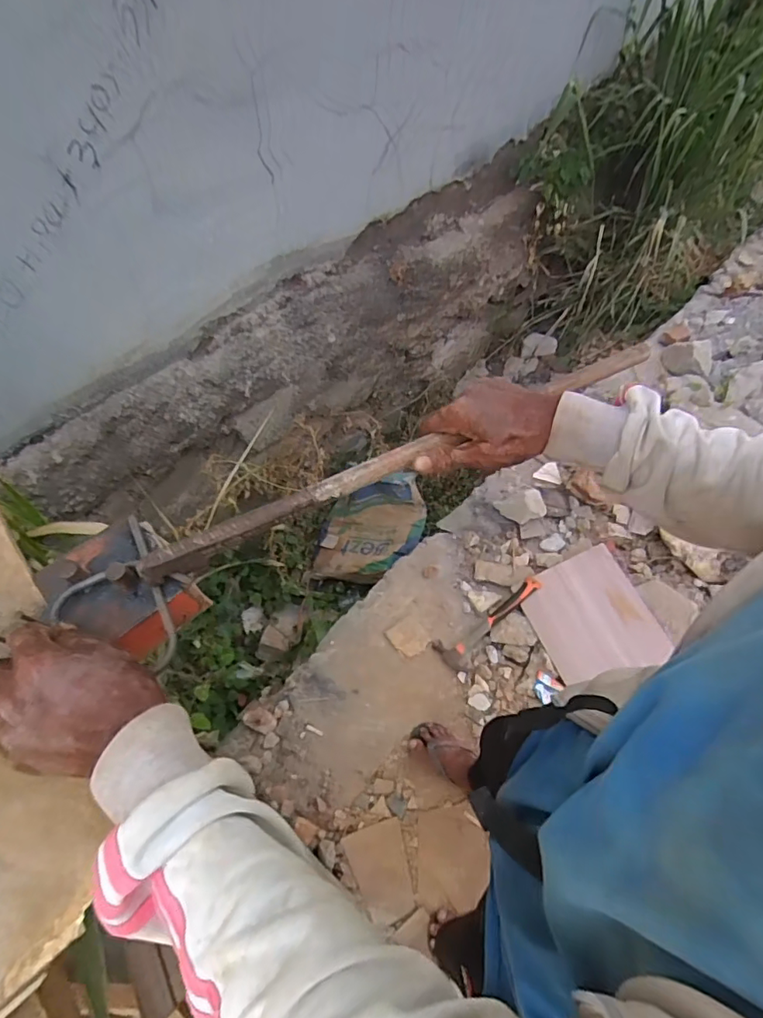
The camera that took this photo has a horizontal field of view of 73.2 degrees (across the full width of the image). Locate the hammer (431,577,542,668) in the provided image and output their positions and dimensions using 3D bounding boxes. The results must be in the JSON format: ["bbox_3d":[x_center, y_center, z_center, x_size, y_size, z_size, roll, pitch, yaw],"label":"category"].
[{"bbox_3d":[0.295,0.299,1.414,0.340,0.071,0.081,-38,65,-7],"label":"hammer"}]

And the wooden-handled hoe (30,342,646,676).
[{"bbox_3d":[0.007,-0.040,0.484,0.623,0.085,0.124,-26,62,-12],"label":"wooden-handled hoe"}]

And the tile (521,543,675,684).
[{"bbox_3d":[0.555,0.285,1.363,0.284,0.026,0.318,-26,71,-1],"label":"tile"}]

